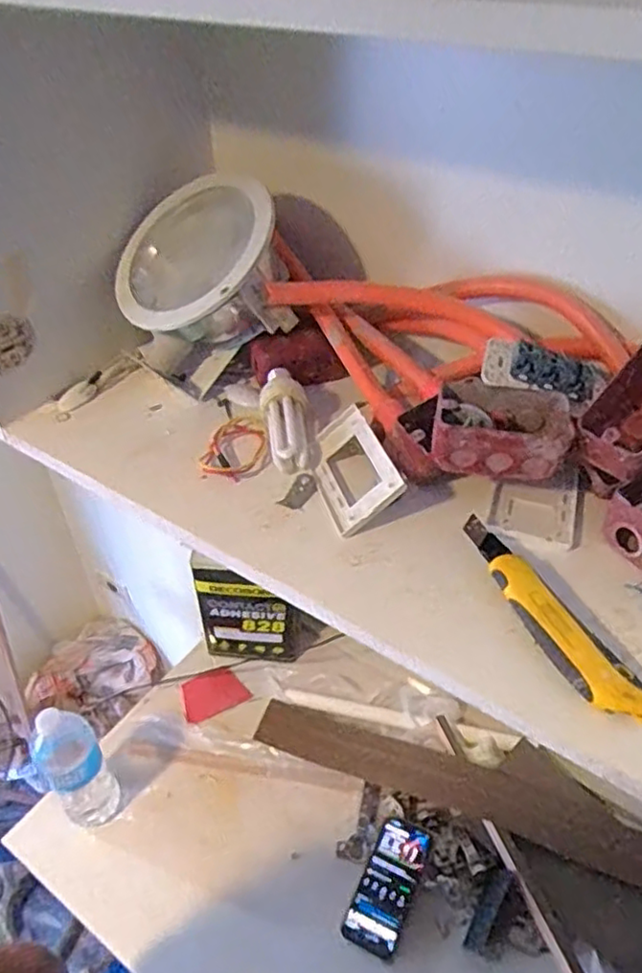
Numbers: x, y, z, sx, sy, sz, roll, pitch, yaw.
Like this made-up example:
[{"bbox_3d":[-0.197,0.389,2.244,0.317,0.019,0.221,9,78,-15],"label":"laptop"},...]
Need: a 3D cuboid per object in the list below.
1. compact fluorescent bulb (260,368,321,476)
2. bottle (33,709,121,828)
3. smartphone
[{"bbox_3d":[-0.033,-0.068,0.638,0.051,0.037,0.123,-7,42,-2],"label":"compact fluorescent bulb"},{"bbox_3d":[-0.335,0.392,0.914,0.089,0.245,0.068,-31,50,-28],"label":"bottle"},{"bbox_3d":[0.090,0.535,0.886,0.070,0.015,0.160,17,46,22],"label":"smartphone"}]

